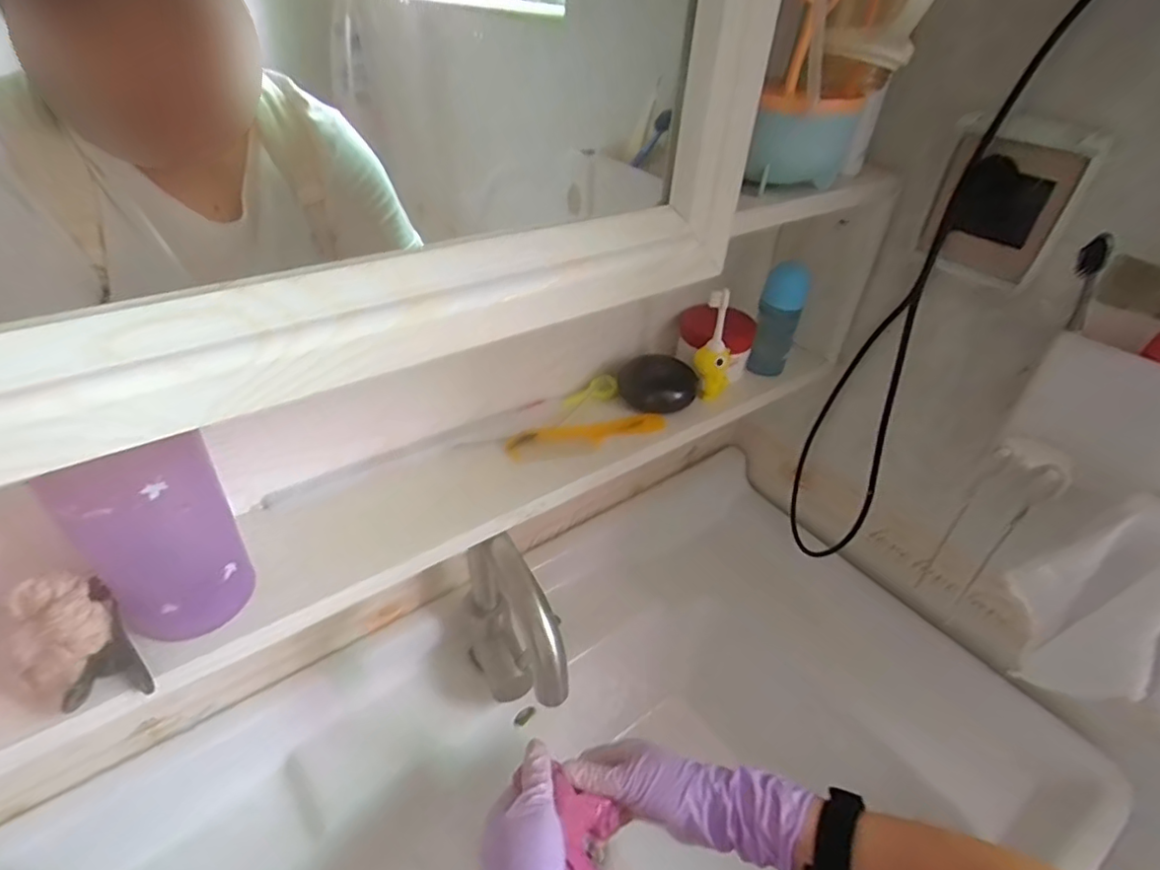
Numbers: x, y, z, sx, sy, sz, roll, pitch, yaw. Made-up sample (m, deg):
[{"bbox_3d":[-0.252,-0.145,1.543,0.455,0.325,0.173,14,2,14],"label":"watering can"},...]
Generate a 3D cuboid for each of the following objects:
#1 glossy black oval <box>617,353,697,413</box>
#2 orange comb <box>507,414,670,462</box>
[{"bbox_3d":[0.069,-0.049,0.520,0.068,0.031,0.052,12,39,11],"label":"glossy black oval"},{"bbox_3d":[0.006,-0.001,0.483,0.136,0.011,0.020,-10,40,-16],"label":"orange comb"}]

